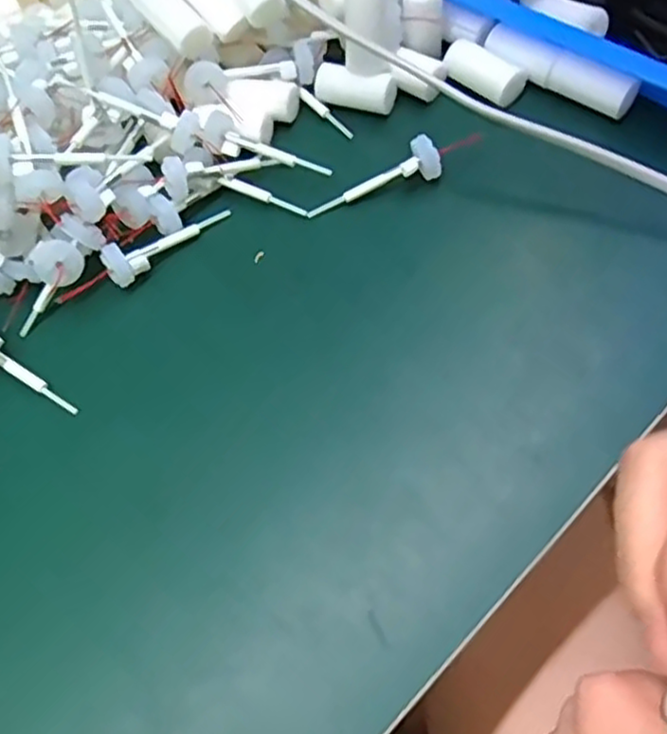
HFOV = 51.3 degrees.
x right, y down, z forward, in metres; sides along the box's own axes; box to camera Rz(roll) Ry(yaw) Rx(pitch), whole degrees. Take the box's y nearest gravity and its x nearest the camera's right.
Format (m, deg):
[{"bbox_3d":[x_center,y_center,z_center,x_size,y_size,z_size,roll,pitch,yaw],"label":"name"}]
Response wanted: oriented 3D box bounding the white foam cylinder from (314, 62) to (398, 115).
[{"bbox_3d":[0.011,-0.145,0.367,0.044,0.019,0.014,16,65,16],"label":"white foam cylinder"}]

